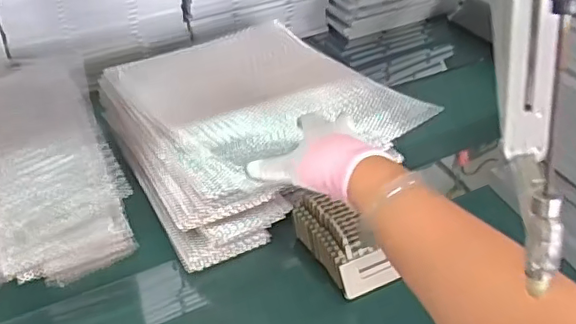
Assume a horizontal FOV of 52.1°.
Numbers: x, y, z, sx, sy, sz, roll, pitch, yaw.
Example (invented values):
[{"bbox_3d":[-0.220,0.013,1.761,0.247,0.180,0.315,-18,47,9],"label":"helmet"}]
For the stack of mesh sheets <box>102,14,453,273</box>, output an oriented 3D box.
[{"bbox_3d":[-0.045,-0.054,0.788,0.315,0.125,0.299,-19,41,-23],"label":"stack of mesh sheets"}]

